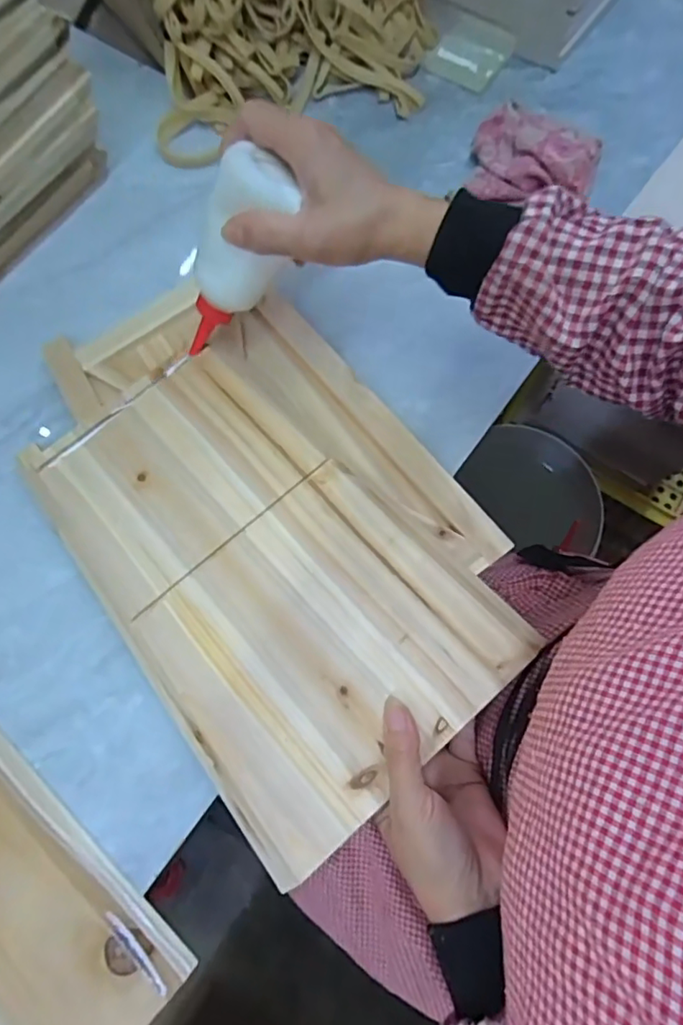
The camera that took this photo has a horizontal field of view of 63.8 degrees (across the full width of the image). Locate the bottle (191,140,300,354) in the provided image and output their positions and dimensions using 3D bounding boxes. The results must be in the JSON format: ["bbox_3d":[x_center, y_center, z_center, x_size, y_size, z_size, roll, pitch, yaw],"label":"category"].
[{"bbox_3d":[-0.077,-0.176,0.389,0.043,0.143,0.054,-25,72,-37],"label":"bottle"}]

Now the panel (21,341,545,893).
[{"bbox_3d":[-0.063,0.033,0.400,0.217,0.014,0.352,-40,76,-9],"label":"panel"}]

